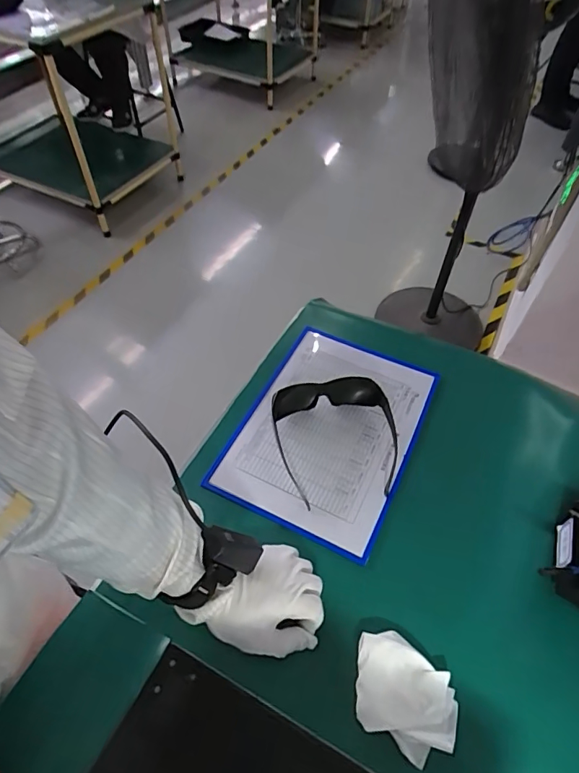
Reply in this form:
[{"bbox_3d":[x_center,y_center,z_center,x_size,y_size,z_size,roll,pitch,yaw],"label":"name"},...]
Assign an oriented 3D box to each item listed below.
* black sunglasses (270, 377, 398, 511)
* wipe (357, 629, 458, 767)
[{"bbox_3d":[0.063,0.066,0.604,0.160,0.050,0.151,-5,53,-6],"label":"black sunglasses"},{"bbox_3d":[0.111,0.298,0.456,0.106,0.018,0.084,26,56,16],"label":"wipe"}]

